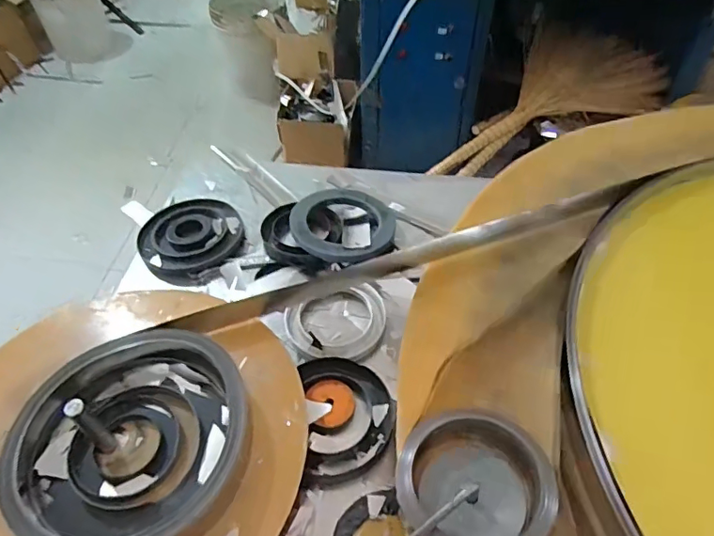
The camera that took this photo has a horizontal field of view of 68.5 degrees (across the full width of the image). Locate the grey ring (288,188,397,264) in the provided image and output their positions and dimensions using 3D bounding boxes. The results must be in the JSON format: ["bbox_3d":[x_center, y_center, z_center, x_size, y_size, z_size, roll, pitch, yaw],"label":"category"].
[{"bbox_3d":[-0.020,-0.065,0.775,0.155,0.019,0.141,1,48,-1],"label":"grey ring"}]

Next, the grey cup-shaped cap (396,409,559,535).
[{"bbox_3d":[0.110,0.206,0.497,0.136,0.050,0.124,-3,66,8],"label":"grey cup-shaped cap"}]

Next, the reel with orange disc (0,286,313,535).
[{"bbox_3d":[-0.248,0.174,0.531,0.374,0.074,0.375,1,48,-1],"label":"reel with orange disc"}]

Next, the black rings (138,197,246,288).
[{"bbox_3d":[-0.257,-0.050,0.802,0.162,0.021,0.158,1,48,-1],"label":"black rings"}]

